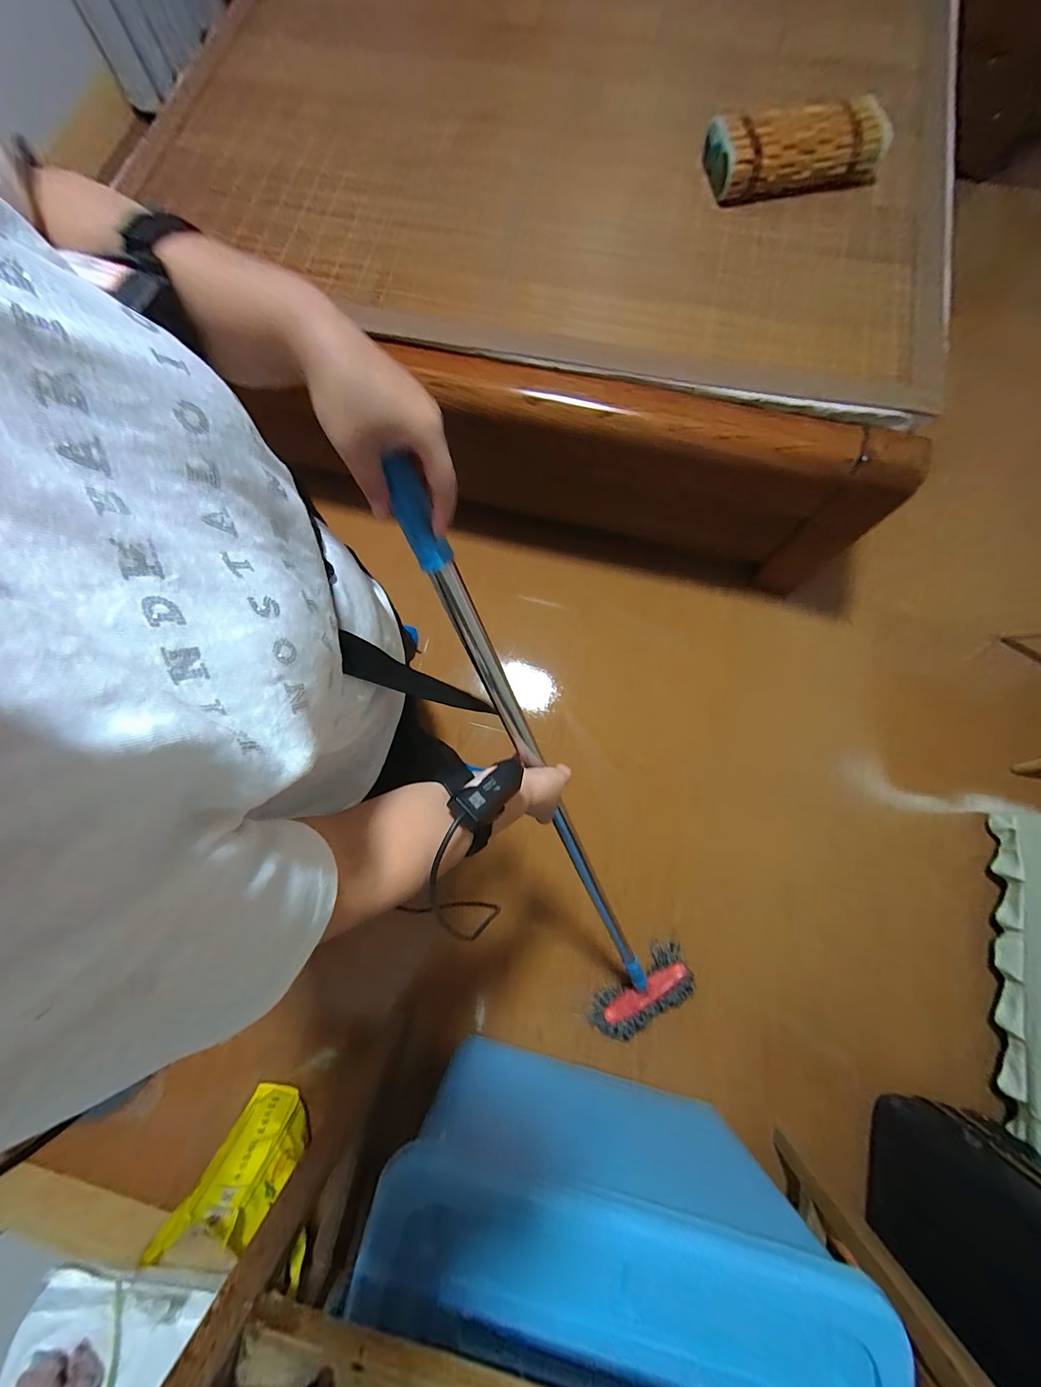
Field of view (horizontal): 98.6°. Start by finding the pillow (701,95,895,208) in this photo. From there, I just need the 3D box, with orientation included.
[{"bbox_3d":[0.575,-1.121,0.939,0.367,0.103,0.132,-4,77,0],"label":"pillow"}]

